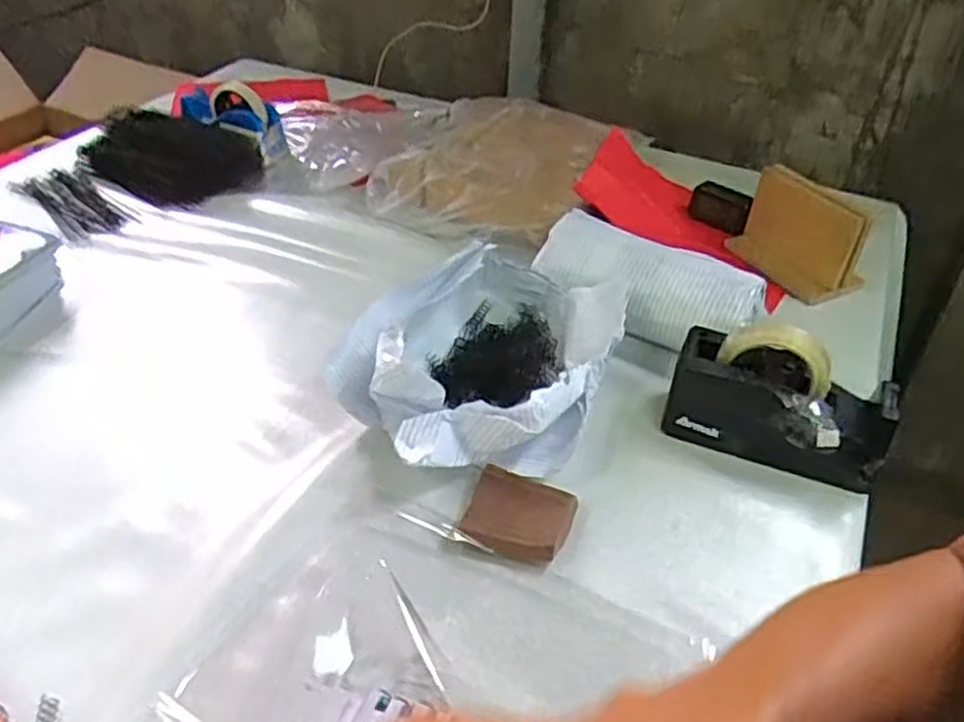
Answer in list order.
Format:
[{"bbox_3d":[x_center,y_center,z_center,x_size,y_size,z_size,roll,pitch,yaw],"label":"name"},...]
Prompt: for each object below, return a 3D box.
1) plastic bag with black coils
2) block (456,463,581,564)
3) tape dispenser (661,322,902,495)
[{"bbox_3d":[0.002,-0.003,0.784,0.237,0.102,0.293,22,43,23],"label":"plastic bag with black coils"},{"bbox_3d":[0.034,0.136,0.676,0.087,0.019,0.090,13,40,13],"label":"block"},{"bbox_3d":[0.285,0.036,0.731,0.198,0.125,0.068,17,41,17],"label":"tape dispenser"}]

